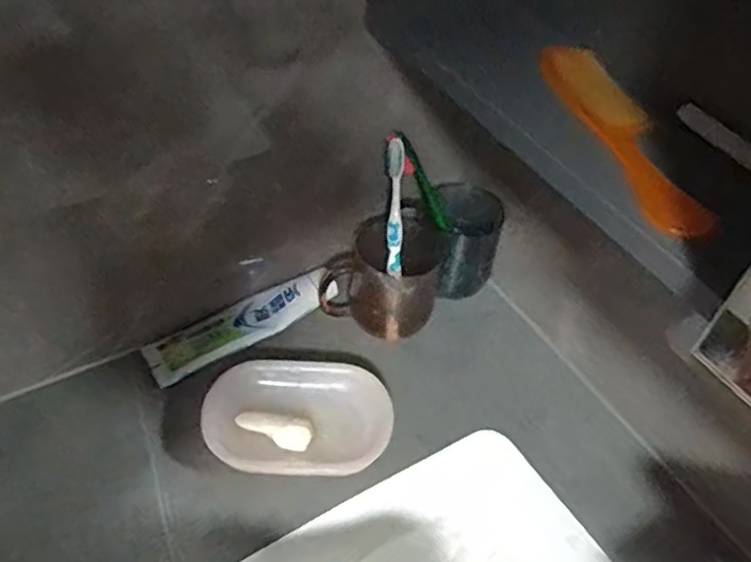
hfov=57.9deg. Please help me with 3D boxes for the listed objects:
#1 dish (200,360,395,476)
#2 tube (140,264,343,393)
[{"bbox_3d":[-0.067,0.121,0.593,0.161,0.035,0.102,3,47,-2],"label":"dish"},{"bbox_3d":[-0.132,0.042,0.683,0.197,0.022,0.054,-25,54,-25],"label":"tube"}]

